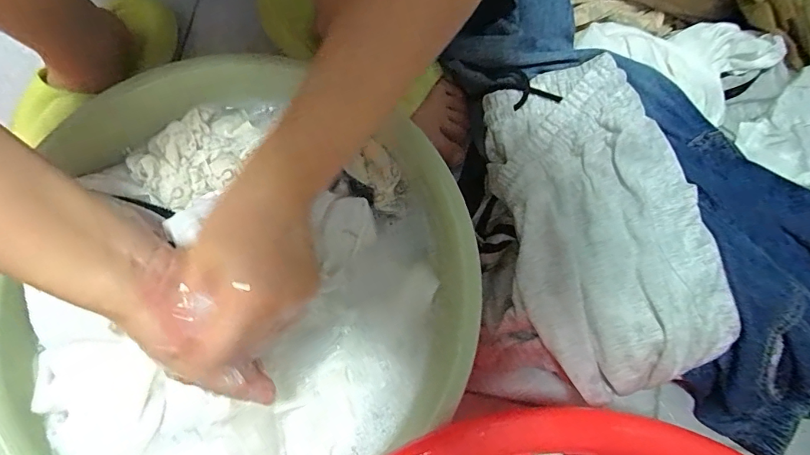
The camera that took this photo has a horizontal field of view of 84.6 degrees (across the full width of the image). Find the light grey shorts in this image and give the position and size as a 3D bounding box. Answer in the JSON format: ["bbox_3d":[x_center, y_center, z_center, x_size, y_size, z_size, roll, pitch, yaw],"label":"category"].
[{"bbox_3d":[0.166,-0.007,0.390,0.160,0.063,0.292,-14,79,-3],"label":"light grey shorts"}]

